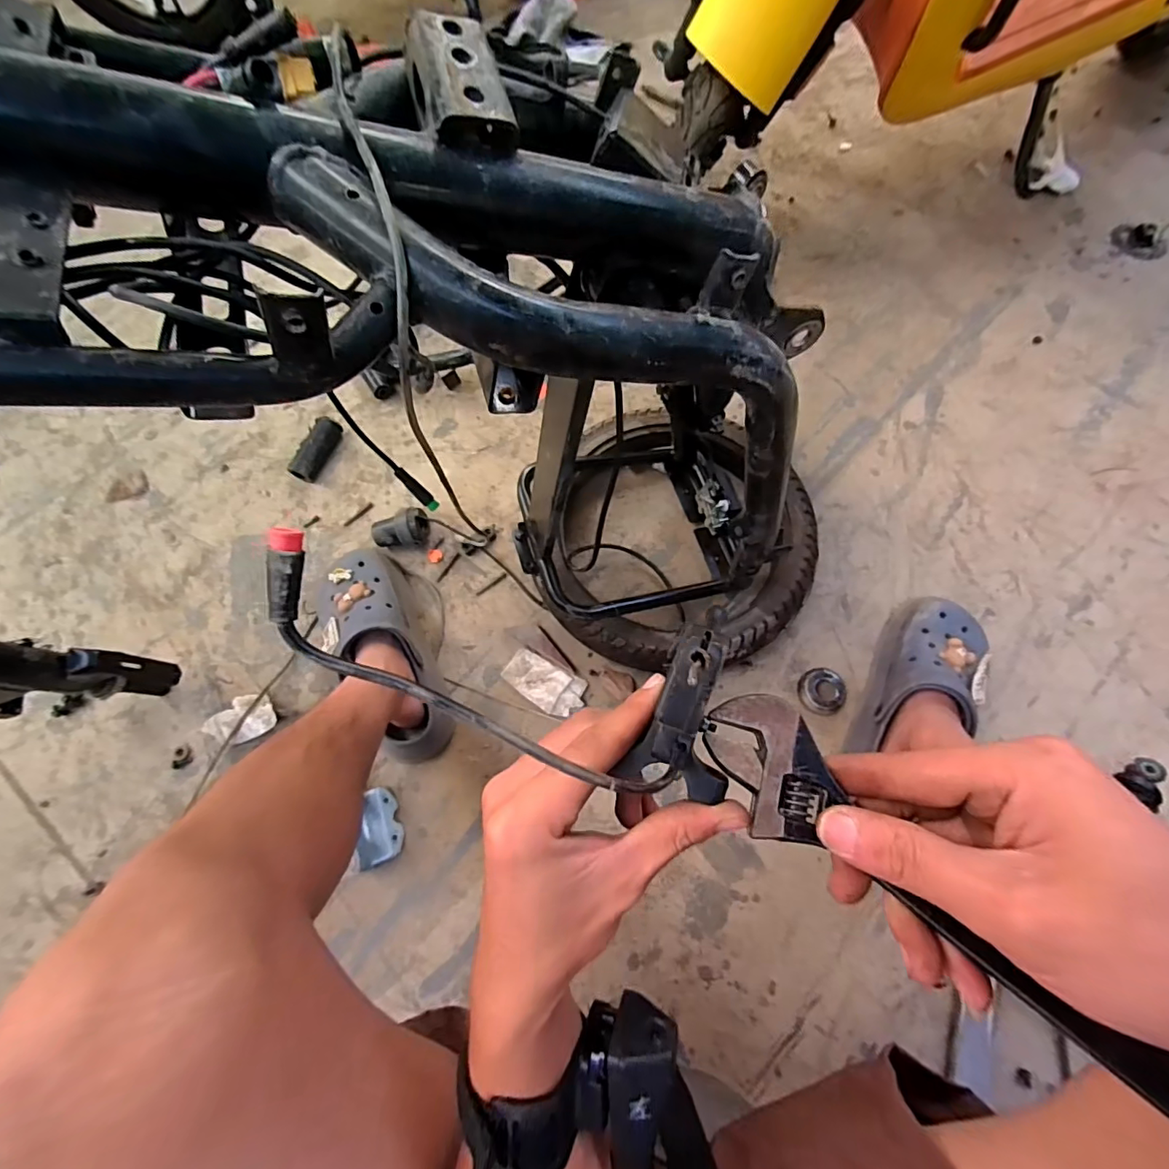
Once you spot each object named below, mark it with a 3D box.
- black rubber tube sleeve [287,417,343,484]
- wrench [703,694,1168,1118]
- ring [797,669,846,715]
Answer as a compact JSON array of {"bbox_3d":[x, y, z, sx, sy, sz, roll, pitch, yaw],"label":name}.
[{"bbox_3d":[-0.389,-0.196,0.742,0.033,0.035,0.100,20,71,7],"label":"black rubber tube sleeve"},{"bbox_3d":[0.128,0.116,0.187,0.196,0.008,0.046,39,75,19],"label":"wrench"},{"bbox_3d":[0.287,0.129,0.611,0.054,0.018,0.053,0,70,0],"label":"ring"}]

